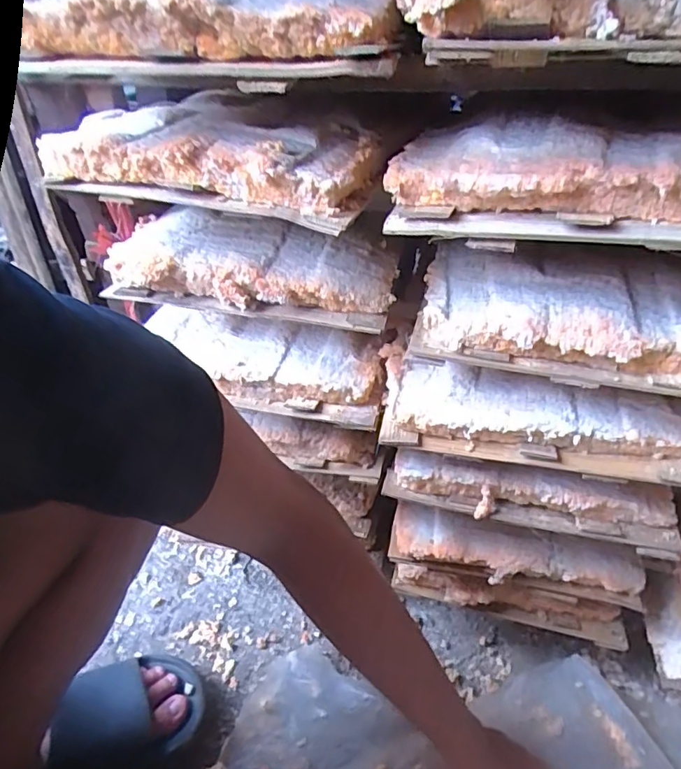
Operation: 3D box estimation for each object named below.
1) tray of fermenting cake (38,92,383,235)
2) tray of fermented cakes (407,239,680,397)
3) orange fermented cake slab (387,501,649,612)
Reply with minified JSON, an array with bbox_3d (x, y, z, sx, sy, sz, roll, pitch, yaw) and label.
[{"bbox_3d":[-0.091,-0.155,0.356,0.223,0.046,0.092,10,39,15],"label":"tray of fermenting cake"},{"bbox_3d":[0.168,-0.052,0.371,0.223,0.043,0.114,8,39,14],"label":"tray of fermented cakes"},{"bbox_3d":[0.161,0.155,0.492,0.227,0.034,0.063,8,39,13],"label":"orange fermented cake slab"}]

